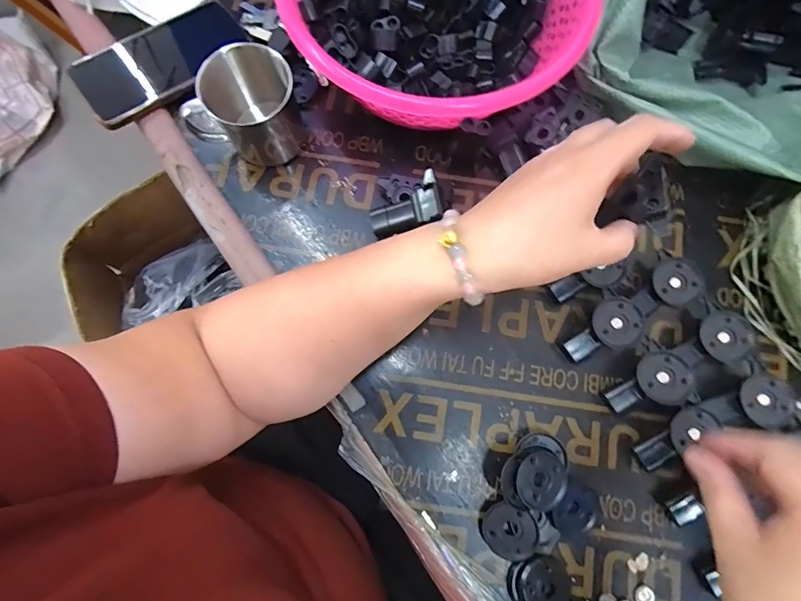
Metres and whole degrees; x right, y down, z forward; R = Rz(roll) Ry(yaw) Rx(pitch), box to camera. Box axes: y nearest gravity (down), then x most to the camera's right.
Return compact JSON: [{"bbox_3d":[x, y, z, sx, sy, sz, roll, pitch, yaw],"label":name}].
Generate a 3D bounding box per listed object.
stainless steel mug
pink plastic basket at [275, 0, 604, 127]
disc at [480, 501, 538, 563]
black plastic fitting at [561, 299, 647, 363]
[{"bbox_3d":[-0.134,-0.169,0.356,0.083,0.082,0.069,17,78,2],"label":"stainless steel mug"},{"bbox_3d":[0.036,-0.264,0.369,0.251,0.101,0.240,29,79,5],"label":"pink plastic basket"},{"bbox_3d":[0.087,0.185,0.321,0.041,0.014,0.039,0,78,-1],"label":"disc"},{"bbox_3d":[0.173,0.025,0.349,0.064,0.029,0.039,-23,79,-6],"label":"black plastic fitting"}]

